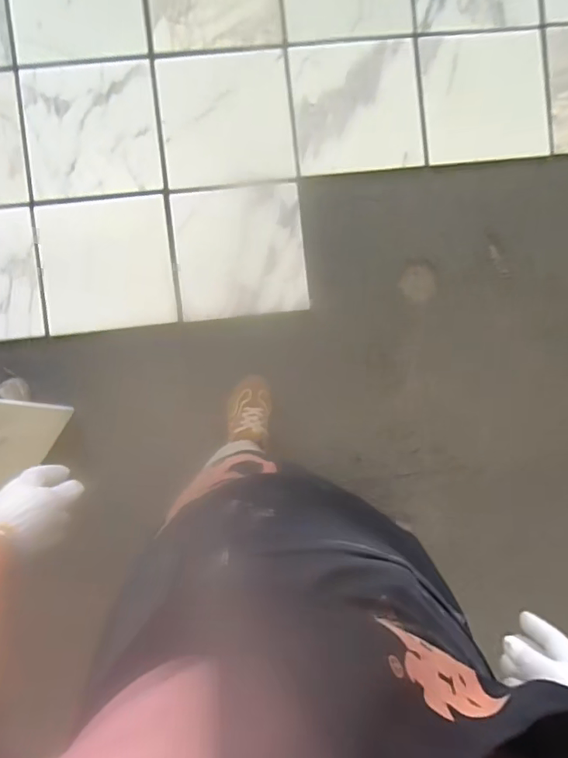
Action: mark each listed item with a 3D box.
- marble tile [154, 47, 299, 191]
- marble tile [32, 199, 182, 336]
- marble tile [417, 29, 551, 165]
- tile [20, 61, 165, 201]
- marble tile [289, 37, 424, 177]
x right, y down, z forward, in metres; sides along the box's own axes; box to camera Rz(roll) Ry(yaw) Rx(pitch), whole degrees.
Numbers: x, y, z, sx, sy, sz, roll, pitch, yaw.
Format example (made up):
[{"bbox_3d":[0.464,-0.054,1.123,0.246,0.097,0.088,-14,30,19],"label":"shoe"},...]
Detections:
[{"bbox_3d":[-0.130,-0.596,1.194,0.295,0.017,0.287,-5,96,-4],"label":"marble tile"},{"bbox_3d":[-0.407,-0.262,1.202,0.287,0.018,0.286,-6,96,-4],"label":"marble tile"},{"bbox_3d":[0.479,-0.668,1.237,0.292,0.015,0.286,-8,97,-1],"label":"marble tile"},{"bbox_3d":[-0.430,-0.557,1.171,0.286,0.018,0.274,-6,96,-4],"label":"tile"},{"bbox_3d":[0.174,-0.632,1.212,0.298,0.018,0.282,-7,96,-4],"label":"marble tile"}]

